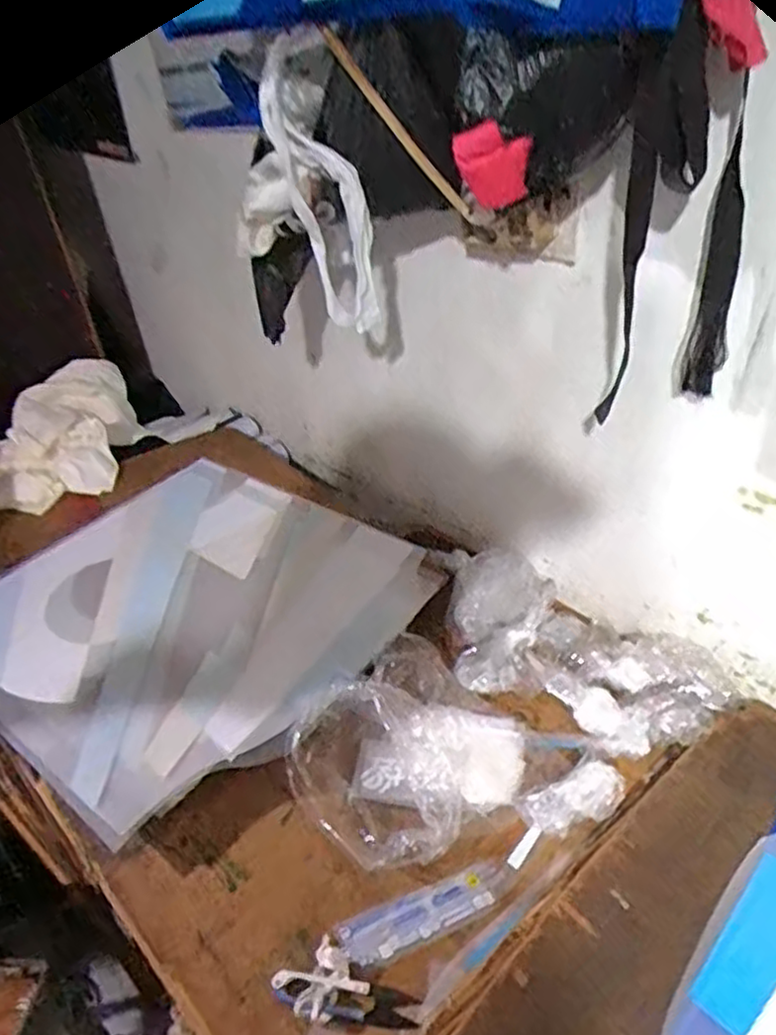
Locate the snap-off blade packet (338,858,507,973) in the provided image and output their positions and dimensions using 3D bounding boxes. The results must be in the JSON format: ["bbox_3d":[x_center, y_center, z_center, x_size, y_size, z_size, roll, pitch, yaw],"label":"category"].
[{"bbox_3d":[0.034,0.352,0.638,0.156,0.010,0.046,-19,36,-17],"label":"snap-off blade packet"}]

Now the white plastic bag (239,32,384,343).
[{"bbox_3d":[-0.085,-0.296,0.682,0.115,0.236,0.110,-13,35,-9],"label":"white plastic bag"}]

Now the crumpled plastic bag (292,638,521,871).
[{"bbox_3d":[0.020,0.215,0.710,0.188,0.106,0.218,23,44,34],"label":"crumpled plastic bag"}]

